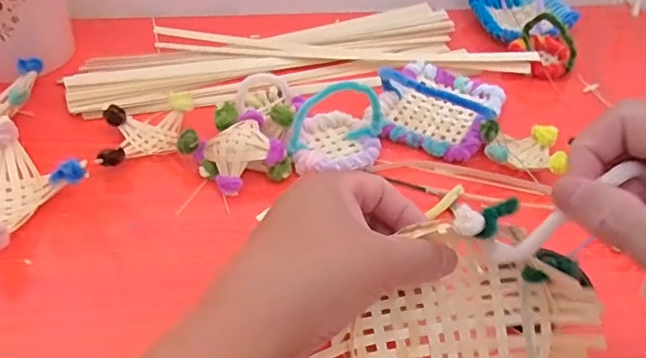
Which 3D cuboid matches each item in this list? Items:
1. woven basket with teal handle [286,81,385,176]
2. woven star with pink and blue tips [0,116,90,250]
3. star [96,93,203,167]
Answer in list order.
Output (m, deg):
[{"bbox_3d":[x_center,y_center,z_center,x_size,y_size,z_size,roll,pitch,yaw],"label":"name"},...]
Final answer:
[{"bbox_3d":[0.012,-0.044,0.413,0.064,0.054,0.075,10,44,8],"label":"woven basket with teal handle"},{"bbox_3d":[-0.213,0.006,0.370,0.088,0.035,0.087,21,47,19],"label":"woven star with pink and blue tips"},{"bbox_3d":[-0.129,-0.035,0.420,0.069,0.027,0.064,-6,44,-8],"label":"star"}]

